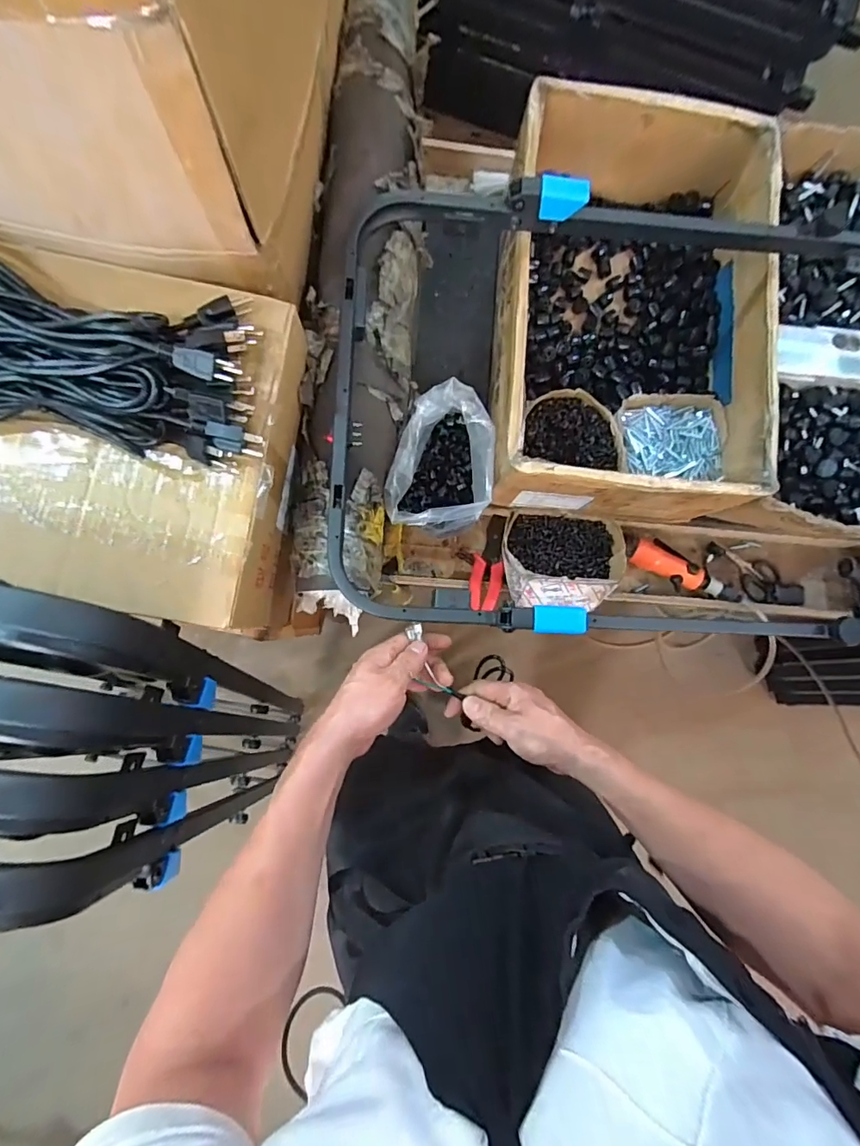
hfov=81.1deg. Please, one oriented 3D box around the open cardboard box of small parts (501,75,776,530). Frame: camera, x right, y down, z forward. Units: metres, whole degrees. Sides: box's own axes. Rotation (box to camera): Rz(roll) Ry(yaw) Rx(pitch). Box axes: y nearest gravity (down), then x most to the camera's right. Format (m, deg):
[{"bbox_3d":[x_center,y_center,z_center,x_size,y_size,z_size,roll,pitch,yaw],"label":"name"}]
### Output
[{"bbox_3d":[0.277,-0.361,0.716,0.360,0.170,0.539,2,85,-4],"label":"open cardboard box of small parts"}]

